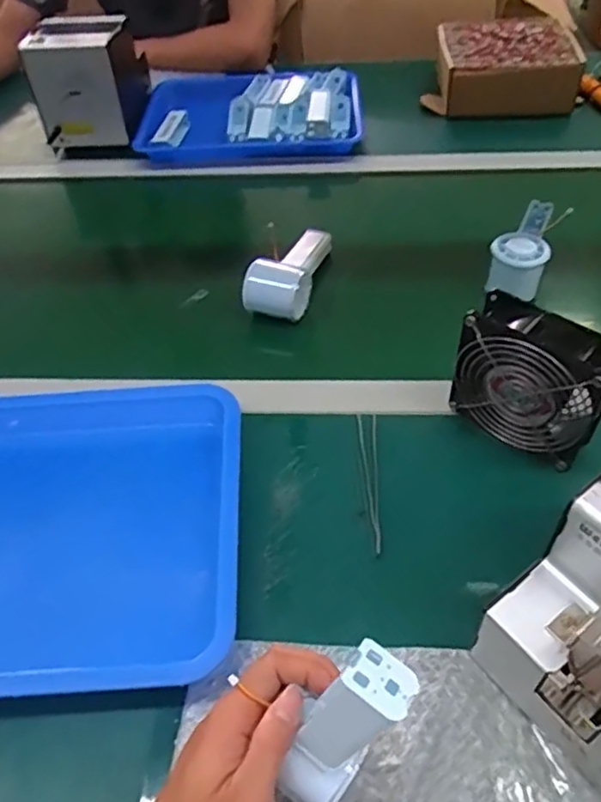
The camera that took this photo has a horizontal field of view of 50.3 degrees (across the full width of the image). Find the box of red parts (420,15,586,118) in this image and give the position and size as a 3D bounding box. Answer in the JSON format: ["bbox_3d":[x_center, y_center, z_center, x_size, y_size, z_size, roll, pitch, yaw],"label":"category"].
[{"bbox_3d":[0.310,-0.524,1.010,0.218,0.087,0.180,2,48,5],"label":"box of red parts"}]

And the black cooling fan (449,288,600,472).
[{"bbox_3d":[0.188,-0.014,0.525,0.118,0.117,0.047,32,57,28],"label":"black cooling fan"}]

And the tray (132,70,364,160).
[{"bbox_3d":[-0.073,-0.445,0.990,0.331,0.057,0.236,1,48,5],"label":"tray"}]

